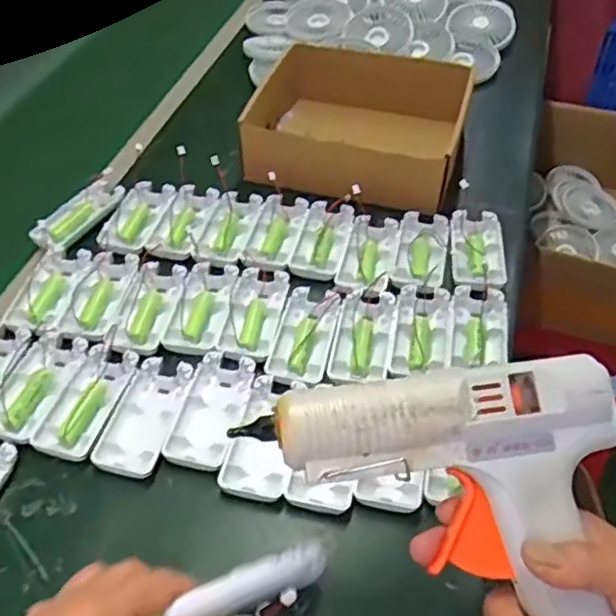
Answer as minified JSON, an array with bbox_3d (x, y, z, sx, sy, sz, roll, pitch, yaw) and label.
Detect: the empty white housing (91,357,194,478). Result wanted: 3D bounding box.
[{"bbox_3d":[-0.119,0.079,0.478,0.045,0.009,0.094,10,50,11],"label":"empty white housing"}]

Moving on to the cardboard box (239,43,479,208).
[{"bbox_3d":[0.053,-0.192,0.673,0.203,0.059,0.163,11,50,11],"label":"cardboard box"}]

